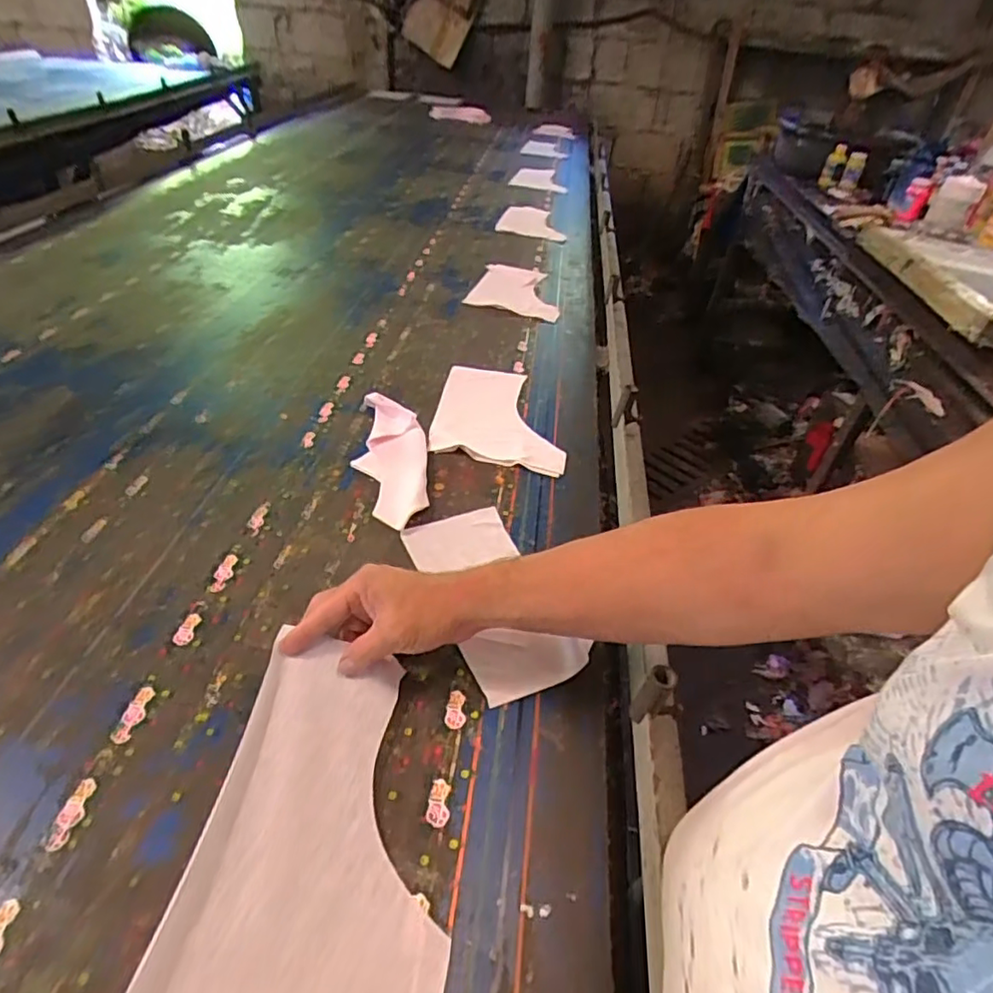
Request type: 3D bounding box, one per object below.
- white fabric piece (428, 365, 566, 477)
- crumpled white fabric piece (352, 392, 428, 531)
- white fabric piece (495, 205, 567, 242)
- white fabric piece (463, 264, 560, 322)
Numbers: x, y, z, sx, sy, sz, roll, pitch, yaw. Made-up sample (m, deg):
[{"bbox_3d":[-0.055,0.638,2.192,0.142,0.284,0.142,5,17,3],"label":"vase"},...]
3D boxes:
[{"bbox_3d":[0.008,-0.126,0.837,0.173,0.022,0.239,5,40,3],"label":"white fabric piece"},{"bbox_3d":[-0.129,-0.054,0.735,0.082,0.025,0.234,-2,40,-6],"label":"crumpled white fabric piece"},{"bbox_3d":[0.101,-0.731,1.576,0.180,0.014,0.221,10,40,8],"label":"white fabric piece"},{"bbox_3d":[0.046,-0.435,1.219,0.184,0.019,0.249,9,40,7],"label":"white fabric piece"}]

